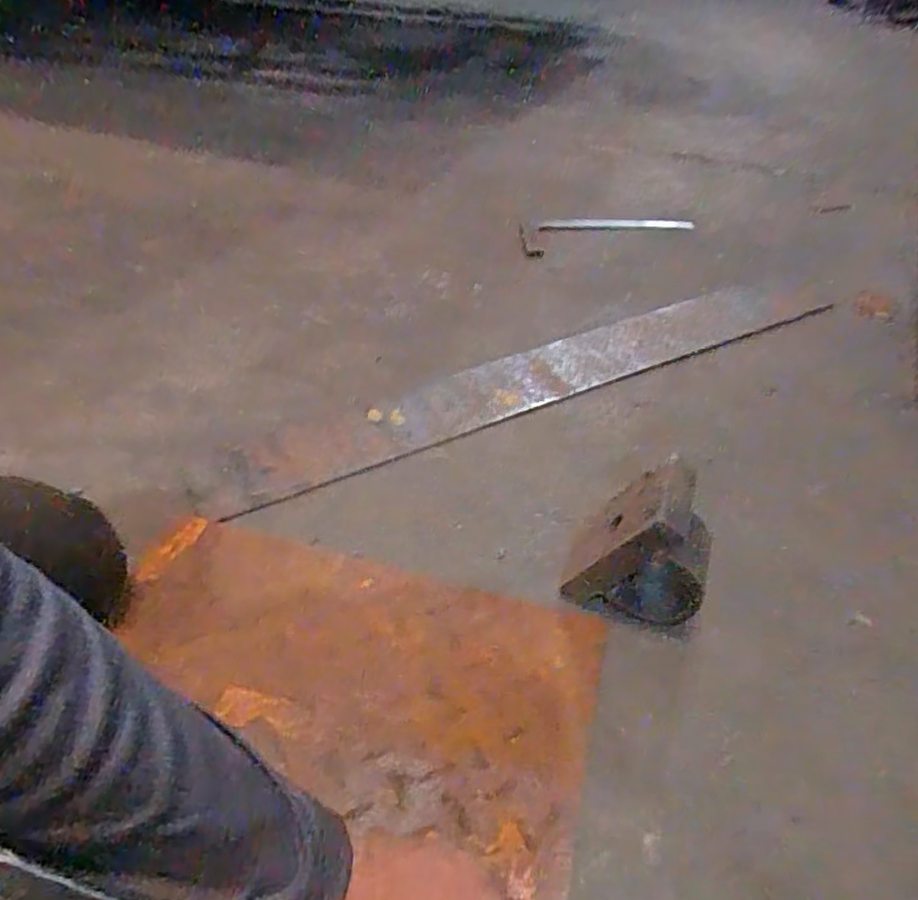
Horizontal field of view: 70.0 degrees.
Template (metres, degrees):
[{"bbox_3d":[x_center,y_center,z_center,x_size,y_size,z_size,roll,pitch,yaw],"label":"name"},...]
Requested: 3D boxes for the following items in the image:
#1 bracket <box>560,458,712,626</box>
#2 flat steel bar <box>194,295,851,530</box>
[{"bbox_3d":[0.147,0.070,0.531,0.104,0.119,0.094,10,42,13],"label":"bracket"},{"bbox_3d":[0.110,-0.094,0.795,0.814,0.017,0.117,-19,44,-20],"label":"flat steel bar"}]

